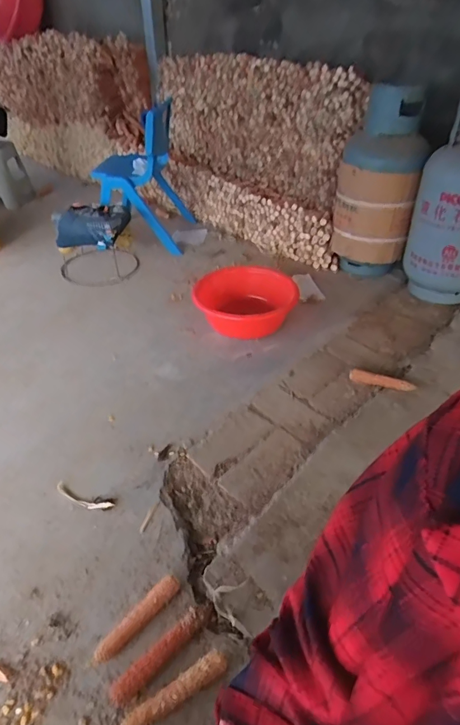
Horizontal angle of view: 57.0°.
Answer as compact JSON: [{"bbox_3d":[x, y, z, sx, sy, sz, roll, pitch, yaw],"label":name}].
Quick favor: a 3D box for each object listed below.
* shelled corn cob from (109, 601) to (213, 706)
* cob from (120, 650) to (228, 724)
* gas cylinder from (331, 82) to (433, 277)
[{"bbox_3d":[-0.111,0.487,0.720,0.201,0.024,0.035,-29,48,-31],"label":"shelled corn cob"},{"bbox_3d":[-0.086,0.529,0.673,0.180,0.030,0.034,-22,44,-25],"label":"cob"},{"bbox_3d":[0.610,-0.729,1.728,0.308,0.637,0.348,12,41,14],"label":"gas cylinder"}]

